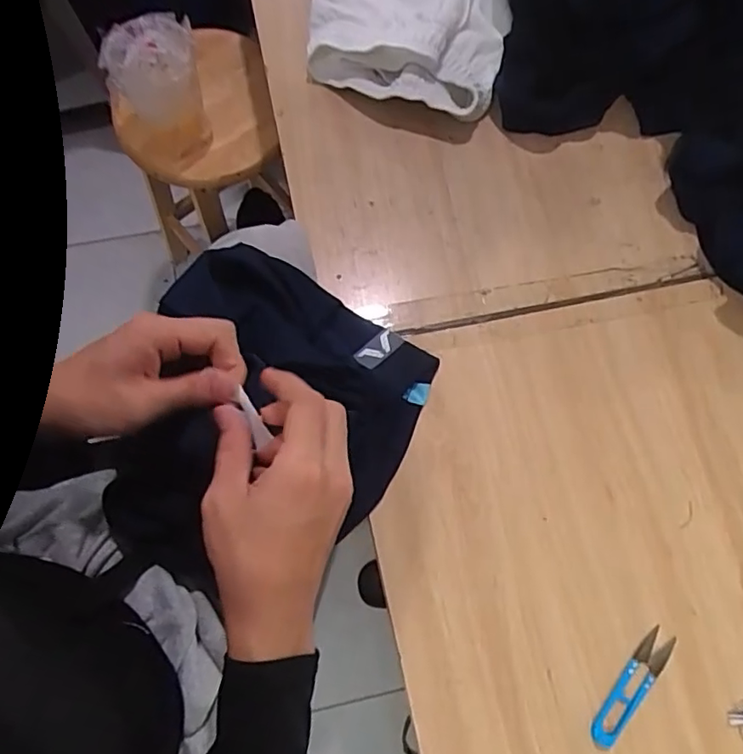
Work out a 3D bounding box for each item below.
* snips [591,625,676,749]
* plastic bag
[{"bbox_3d":[0.246,0.293,0.541,0.029,0.004,0.118,38,76,9],"label":"snips"},{"bbox_3d":[-0.305,-0.421,0.845,0.124,0.185,0.128,-20,75,-8],"label":"plastic bag"}]

